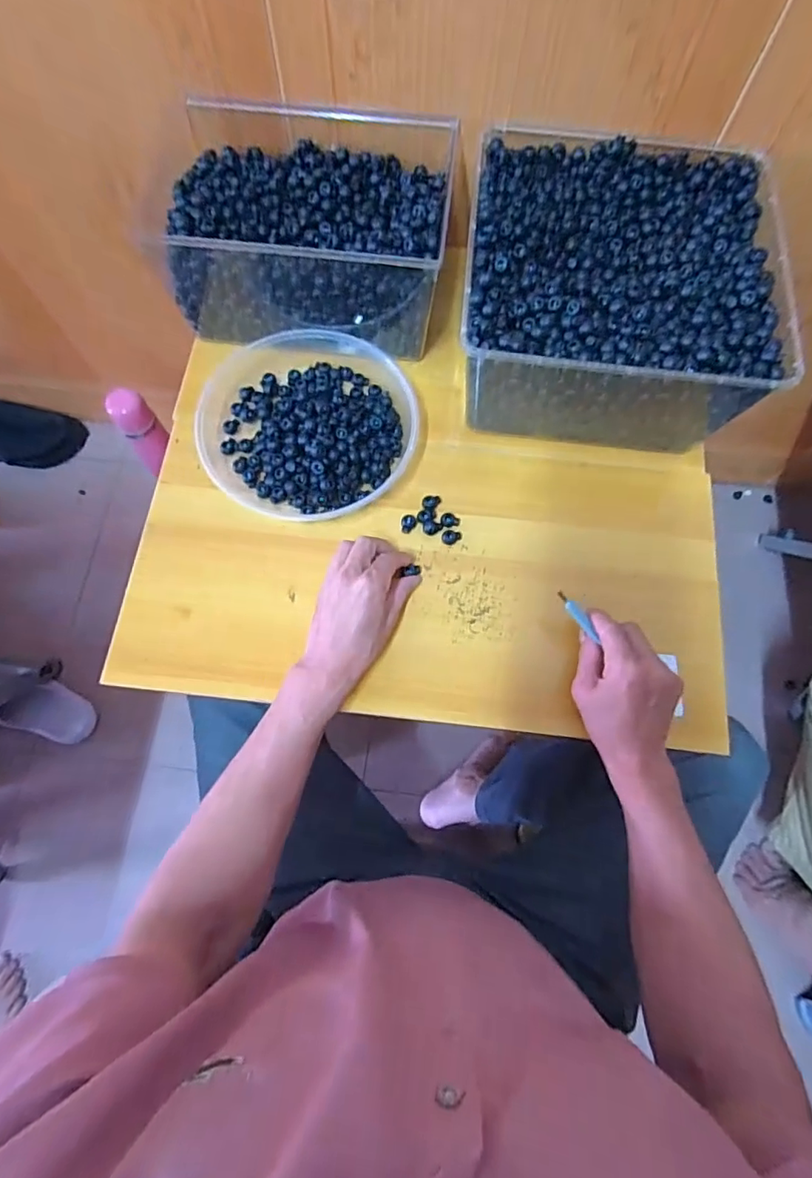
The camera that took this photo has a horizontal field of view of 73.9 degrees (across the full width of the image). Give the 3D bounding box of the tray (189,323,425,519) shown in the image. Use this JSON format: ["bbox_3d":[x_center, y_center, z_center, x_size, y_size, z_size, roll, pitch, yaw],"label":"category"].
[{"bbox_3d":[-0.107,-0.182,0.582,0.218,0.036,0.218,0,73,0],"label":"tray"}]

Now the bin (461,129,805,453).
[{"bbox_3d":[0.211,-0.310,0.572,0.287,0.130,0.288,6,73,1],"label":"bin"}]

